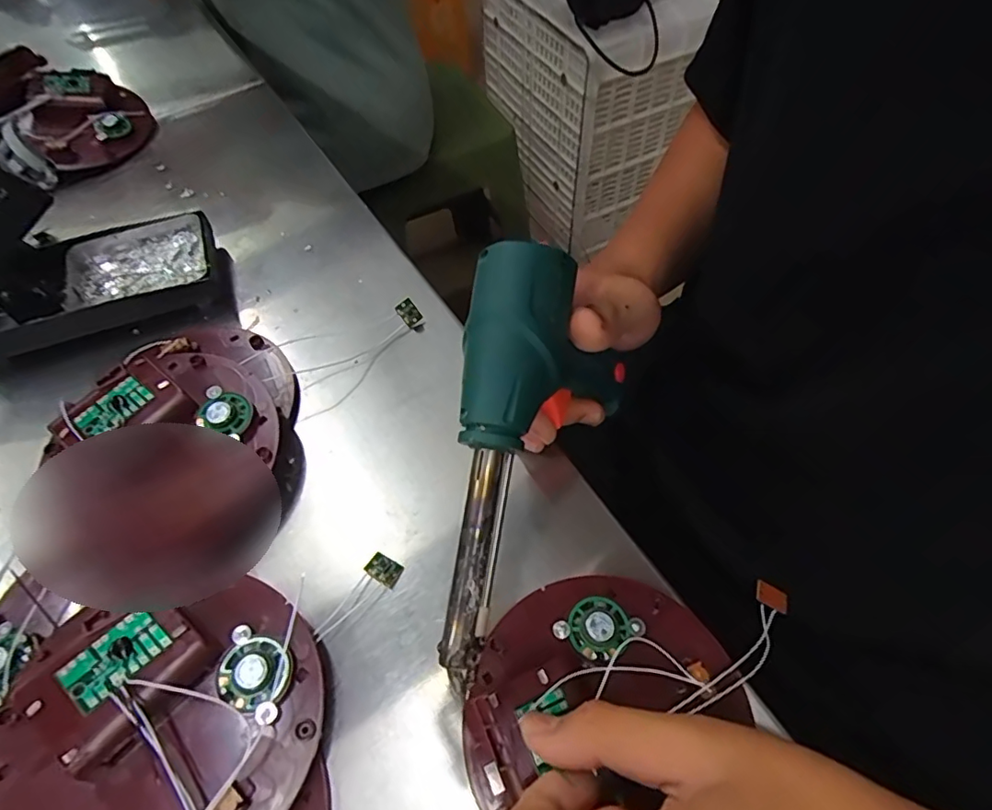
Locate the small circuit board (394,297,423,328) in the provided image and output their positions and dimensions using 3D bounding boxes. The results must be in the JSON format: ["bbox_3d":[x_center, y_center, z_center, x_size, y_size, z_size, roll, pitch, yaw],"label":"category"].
[{"bbox_3d":[-0.057,-0.061,0.363,0.012,0.017,0.004,-41,25,0],"label":"small circuit board"}]

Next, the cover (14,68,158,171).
[{"bbox_3d":[-0.360,-0.245,0.482,0.098,0.025,0.109,14,70,-15],"label":"cover"}]

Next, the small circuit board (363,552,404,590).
[{"bbox_3d":[-0.057,0.084,0.282,0.017,0.006,0.012,24,62,17],"label":"small circuit board"}]

